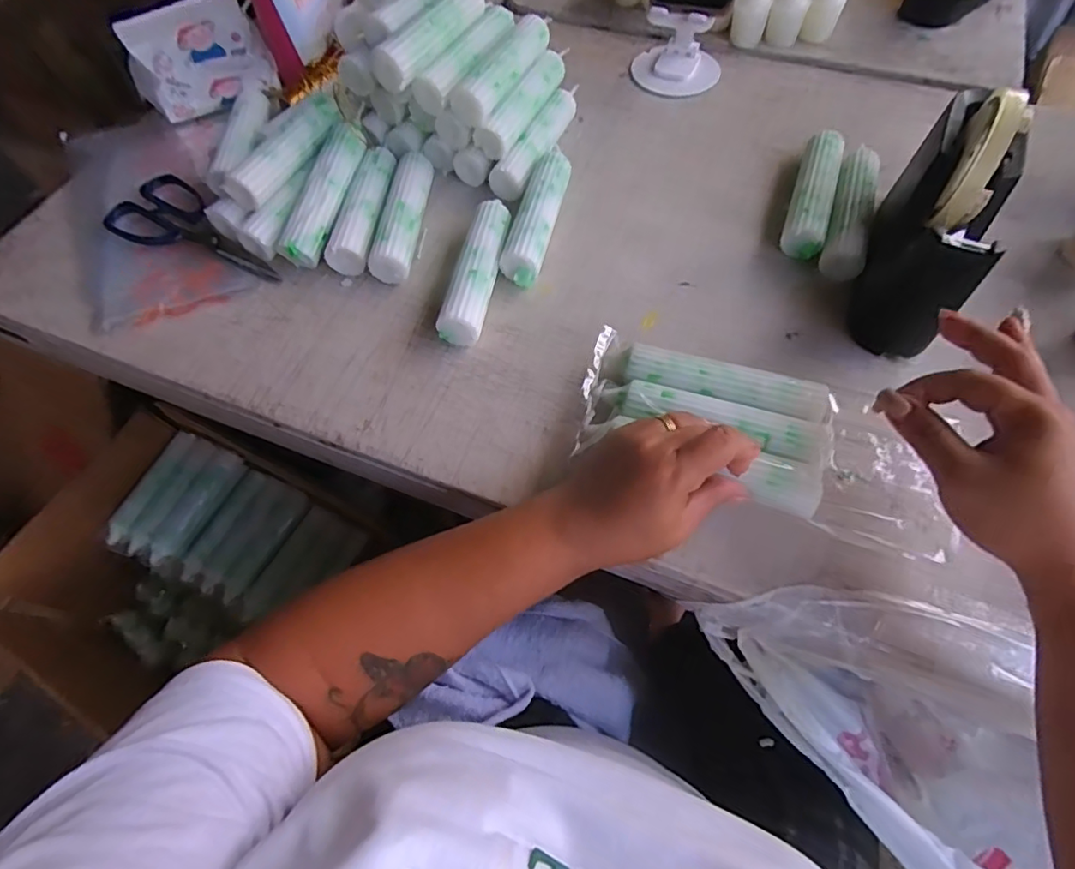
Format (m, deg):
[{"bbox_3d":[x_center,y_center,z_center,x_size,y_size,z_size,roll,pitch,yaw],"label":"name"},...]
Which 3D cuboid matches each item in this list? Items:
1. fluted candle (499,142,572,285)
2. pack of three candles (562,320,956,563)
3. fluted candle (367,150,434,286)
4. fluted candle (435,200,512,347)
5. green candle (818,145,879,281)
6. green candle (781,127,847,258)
[{"bbox_3d":[0.003,-0.196,0.489,0.033,0.029,0.157,11,63,8],"label":"fluted candle"},{"bbox_3d":[0.154,-0.003,0.376,0.254,0.033,0.107,24,65,8],"label":"pack of three candles"},{"bbox_3d":[-0.120,-0.197,0.497,0.033,0.034,0.147,3,62,4],"label":"fluted candle"},{"bbox_3d":[-0.047,-0.133,0.458,0.031,0.036,0.135,10,63,7],"label":"fluted candle"},{"bbox_3d":[0.269,-0.192,0.477,0.031,0.029,0.148,19,64,12],"label":"green candle"},{"bbox_3d":[0.244,-0.213,0.489,0.032,0.028,0.139,19,64,12],"label":"green candle"}]

